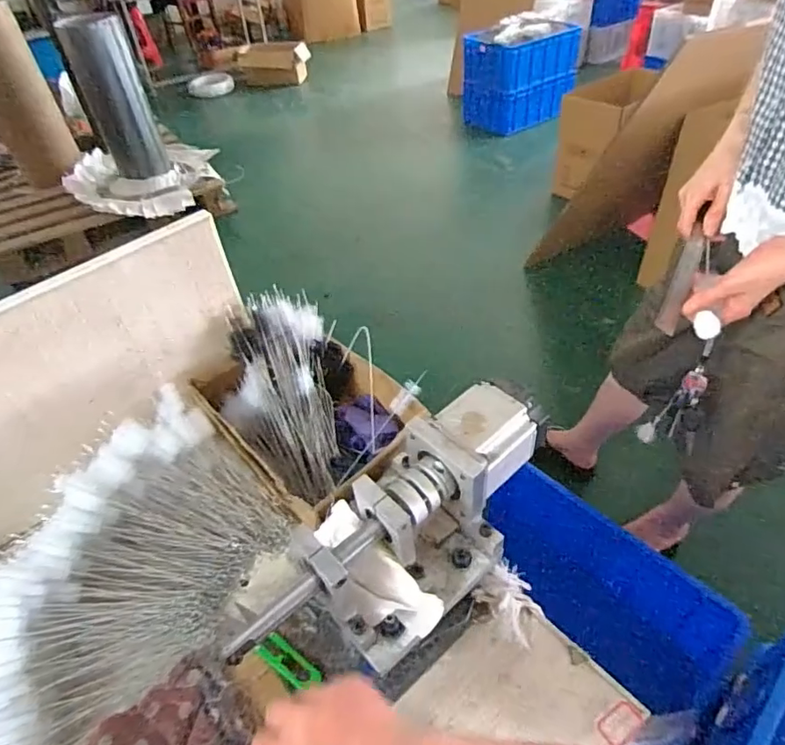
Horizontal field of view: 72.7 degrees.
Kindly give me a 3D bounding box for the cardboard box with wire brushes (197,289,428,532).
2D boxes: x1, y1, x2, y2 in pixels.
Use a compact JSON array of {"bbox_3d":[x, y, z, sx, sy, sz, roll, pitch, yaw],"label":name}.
[{"bbox_3d":[-0.104,0.037,0.669,0.206,0.125,0.289,-35,51,-27],"label":"cardboard box with wire brushes"}]

